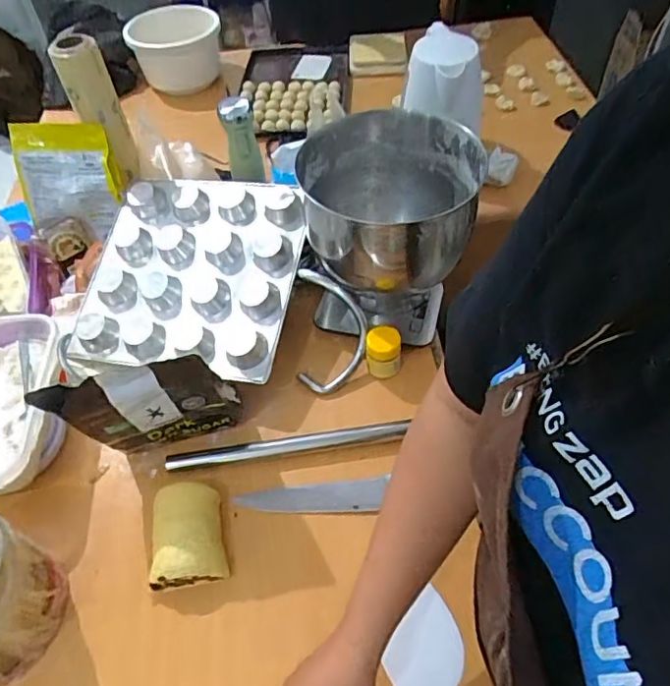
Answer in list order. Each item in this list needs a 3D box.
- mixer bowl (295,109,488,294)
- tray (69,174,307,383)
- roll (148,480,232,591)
[{"bbox_3d":[0.076,-0.181,0.758,0.213,0.180,0.207,-2,52,2],"label":"mixer bowl"},{"bbox_3d":[-0.199,-0.106,0.789,0.282,0.036,0.293,7,71,12],"label":"tray"},{"bbox_3d":[-0.166,0.213,0.623,0.081,0.051,0.105,-11,52,-5],"label":"roll"}]

